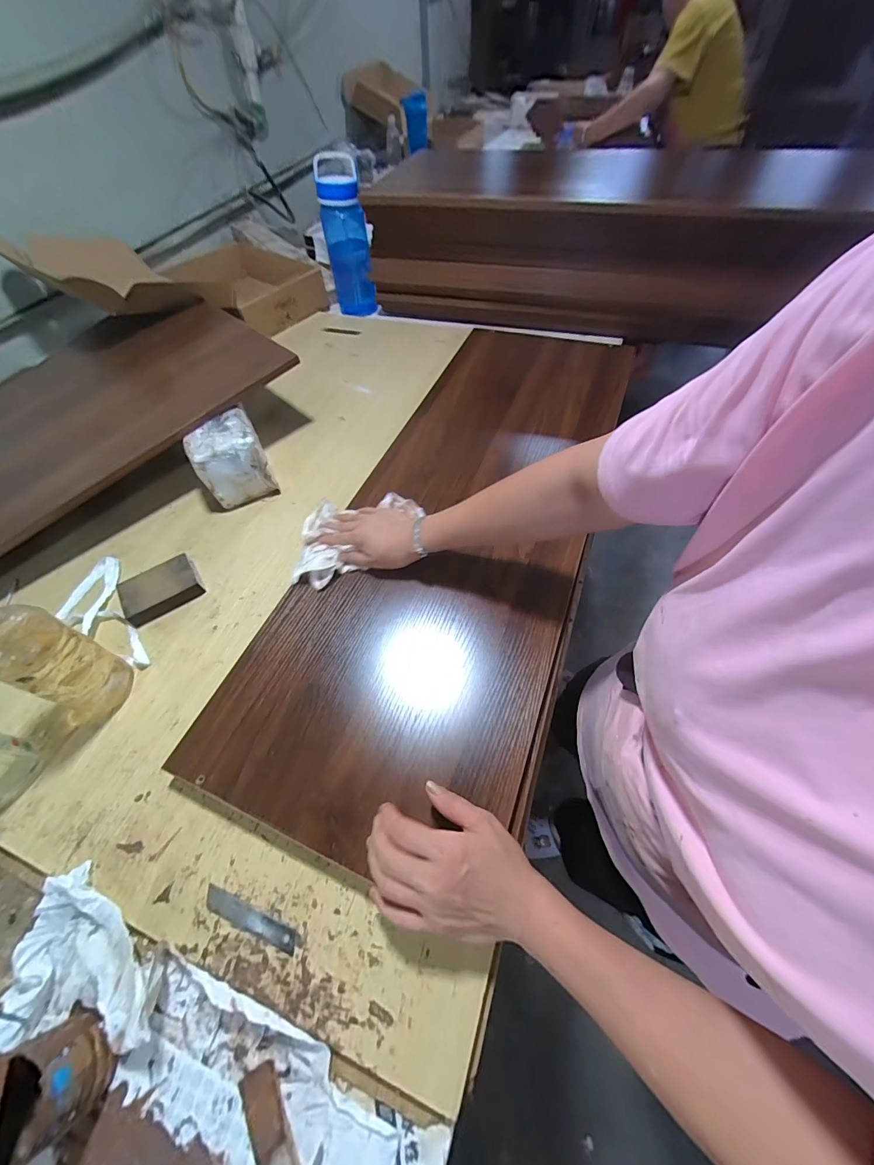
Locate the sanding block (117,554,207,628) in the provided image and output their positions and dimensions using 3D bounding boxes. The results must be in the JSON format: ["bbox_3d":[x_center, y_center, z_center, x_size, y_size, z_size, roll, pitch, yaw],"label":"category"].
[{"bbox_3d":[-0.393,0.009,0.575,0.098,0.026,0.070,-33,61,-17],"label":"sanding block"}]

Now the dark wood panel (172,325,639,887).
[{"bbox_3d":[0.051,-0.139,0.624,0.355,0.035,0.957,16,59,12],"label":"dark wood panel"}]

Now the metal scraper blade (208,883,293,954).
[{"bbox_3d":[-0.174,0.312,0.373,0.099,0.004,0.018,16,59,13],"label":"metal scraper blade"}]

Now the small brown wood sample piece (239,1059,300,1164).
[{"bbox_3d":[-0.127,0.418,0.305,0.026,0.017,0.074,-31,60,-16],"label":"small brown wood sample piece"}]

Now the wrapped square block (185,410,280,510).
[{"bbox_3d":[-0.339,-0.204,0.666,0.108,0.104,0.119,-27,59,-14],"label":"wrapped square block"}]

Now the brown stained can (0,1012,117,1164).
[{"bbox_3d":[-0.298,0.383,0.302,0.066,0.071,0.067,-2,56,2],"label":"brown stained can"}]

